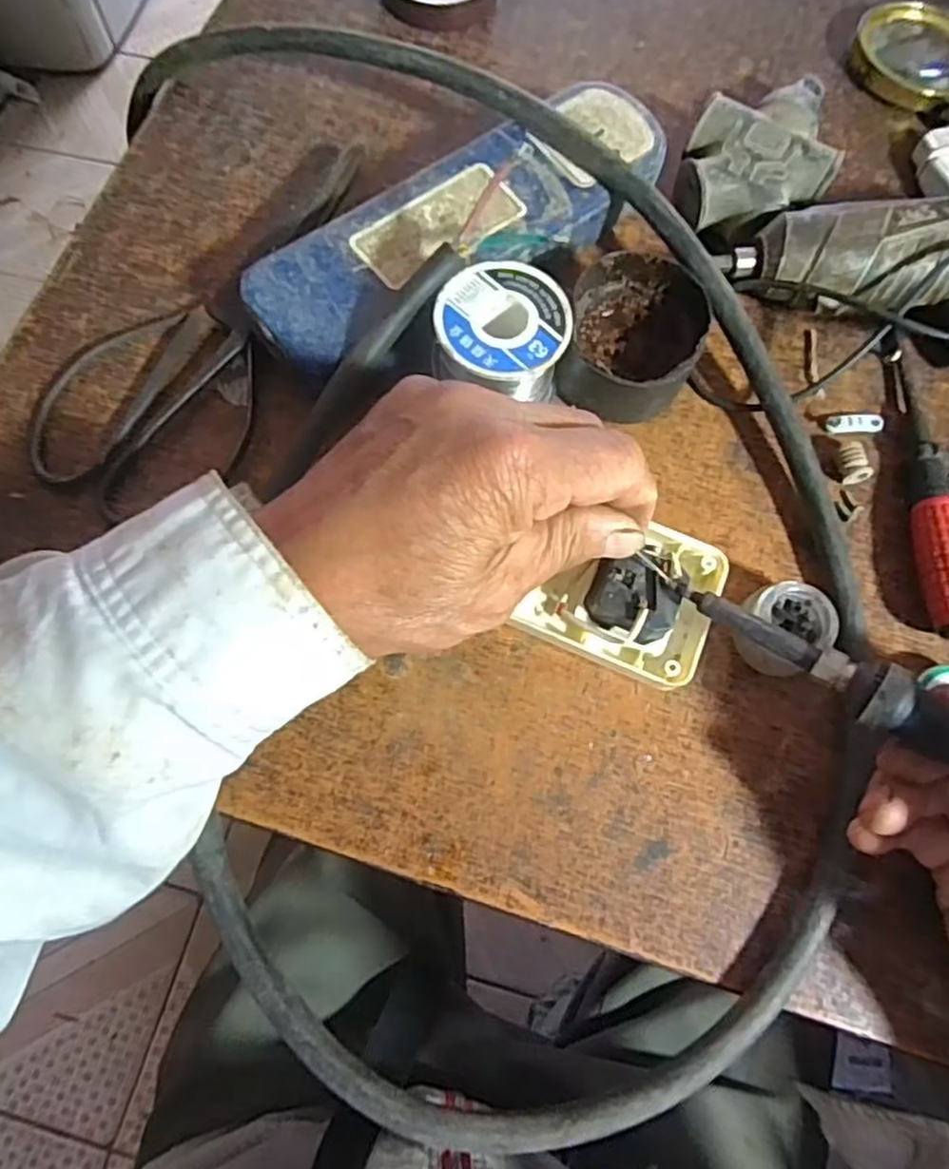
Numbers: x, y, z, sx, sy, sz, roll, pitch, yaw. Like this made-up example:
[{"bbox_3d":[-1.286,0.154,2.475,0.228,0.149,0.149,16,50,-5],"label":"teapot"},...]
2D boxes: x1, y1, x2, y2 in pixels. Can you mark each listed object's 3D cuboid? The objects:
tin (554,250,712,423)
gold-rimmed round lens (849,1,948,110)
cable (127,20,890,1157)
[{"bbox_3d":[0.067,-0.103,0.307,0.055,0.040,0.062,13,72,4],"label":"tin"},{"bbox_3d":[0.238,-0.286,0.383,0.069,0.015,0.064,0,71,0],"label":"gold-rimmed round lens"},{"bbox_3d":[0.005,-0.054,0.302,0.267,0.060,0.490,-11,79,-6],"label":"cable"}]

